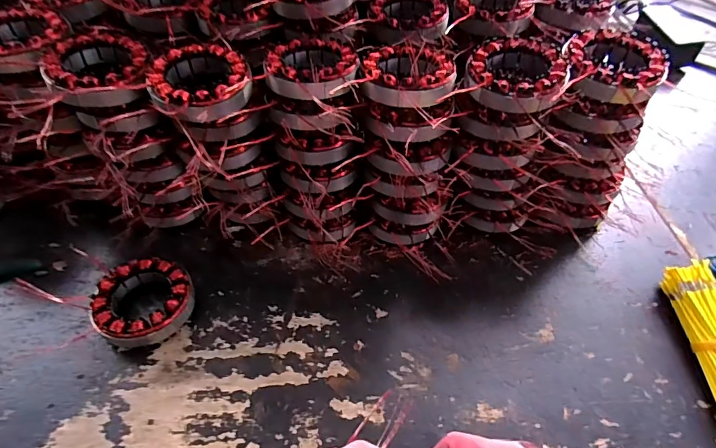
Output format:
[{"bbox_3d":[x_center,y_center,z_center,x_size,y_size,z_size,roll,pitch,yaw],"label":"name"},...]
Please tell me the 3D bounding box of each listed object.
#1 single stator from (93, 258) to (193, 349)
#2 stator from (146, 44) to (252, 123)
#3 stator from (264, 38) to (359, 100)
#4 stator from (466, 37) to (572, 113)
[{"bbox_3d":[-0.203,0.075,0.401,0.083,0.030,0.087,1,49,-1],"label":"single stator"},{"bbox_3d":[-0.143,-0.128,0.375,0.086,0.027,0.083,1,49,-1],"label":"stator"},{"bbox_3d":[-0.042,-0.142,0.390,0.082,0.027,0.097,3,49,0],"label":"stator"},{"bbox_3d":[0.146,-0.136,0.386,0.087,0.033,0.093,24,52,18],"label":"stator"}]

